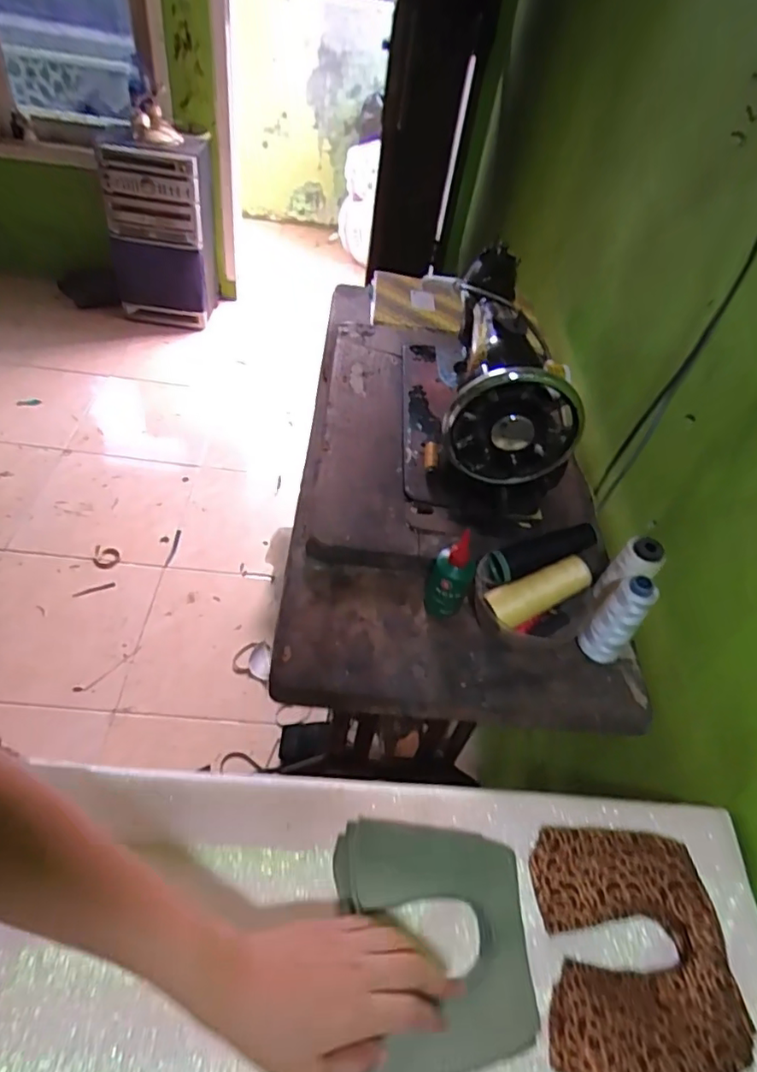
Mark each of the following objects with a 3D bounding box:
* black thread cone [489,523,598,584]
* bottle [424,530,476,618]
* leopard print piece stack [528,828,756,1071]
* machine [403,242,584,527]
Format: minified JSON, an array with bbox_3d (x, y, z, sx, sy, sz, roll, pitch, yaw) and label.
[{"bbox_3d":[0.178,0.017,0.631,0.118,0.039,0.032,-20,50,-3],"label":"black thread cone"},{"bbox_3d":[0.075,0.041,0.620,0.048,0.104,0.043,22,49,12],"label":"bottle"},{"bbox_3d":[0.192,0.310,0.439,0.137,0.022,0.167,3,48,-8],"label":"leopard print piece stack"},{"bbox_3d":[0.133,-0.217,0.767,0.174,0.203,0.383,4,48,-3],"label":"machine"}]

